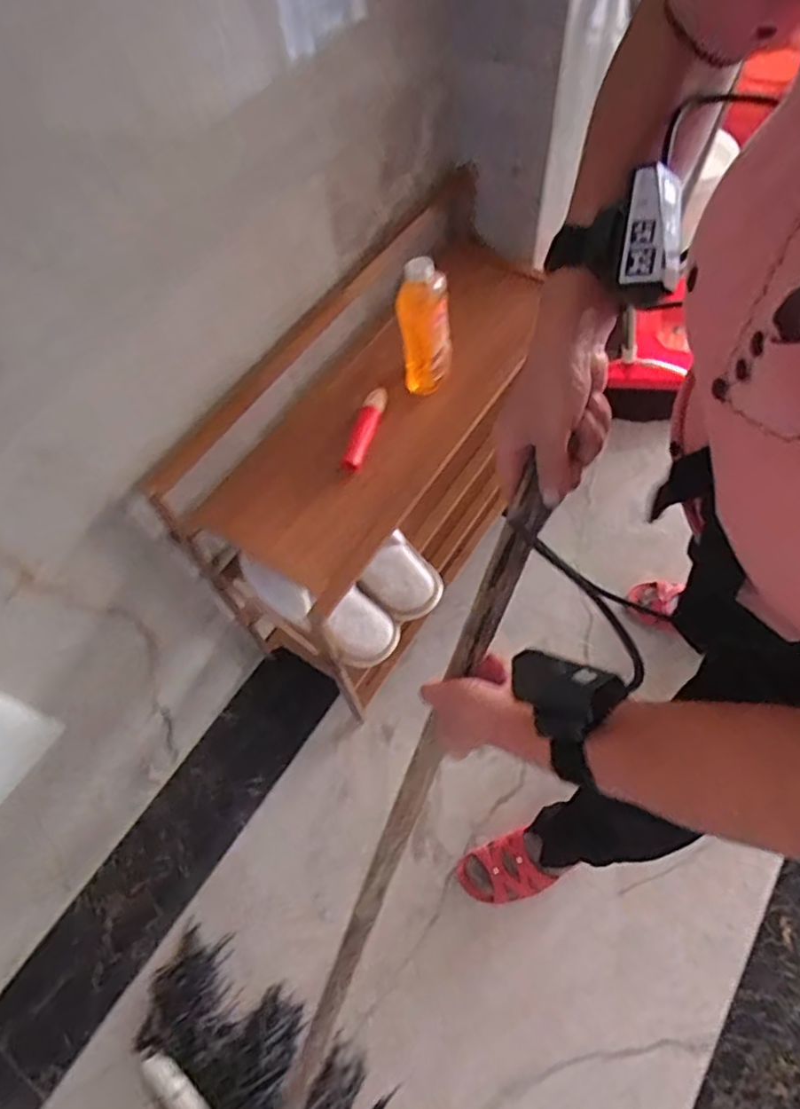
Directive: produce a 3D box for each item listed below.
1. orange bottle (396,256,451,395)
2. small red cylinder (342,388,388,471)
[{"bbox_3d":[0.033,-0.299,0.825,0.066,0.176,0.055,-1,61,3],"label":"orange bottle"},{"bbox_3d":[-0.047,-0.170,0.835,0.028,0.021,0.128,16,63,12],"label":"small red cylinder"}]

